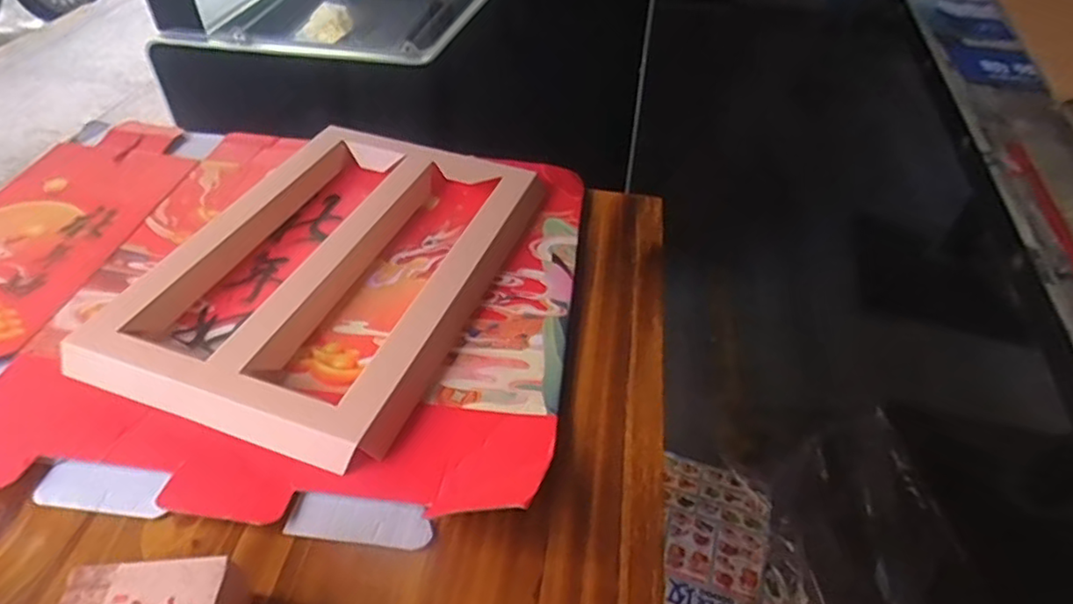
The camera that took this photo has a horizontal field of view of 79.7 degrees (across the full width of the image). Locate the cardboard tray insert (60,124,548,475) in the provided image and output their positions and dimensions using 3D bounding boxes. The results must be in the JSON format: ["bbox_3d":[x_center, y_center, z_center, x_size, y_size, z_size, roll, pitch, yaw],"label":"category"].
[{"bbox_3d":[-0.183,-0.048,0.606,0.282,0.026,0.395,16,46,11],"label":"cardboard tray insert"}]

